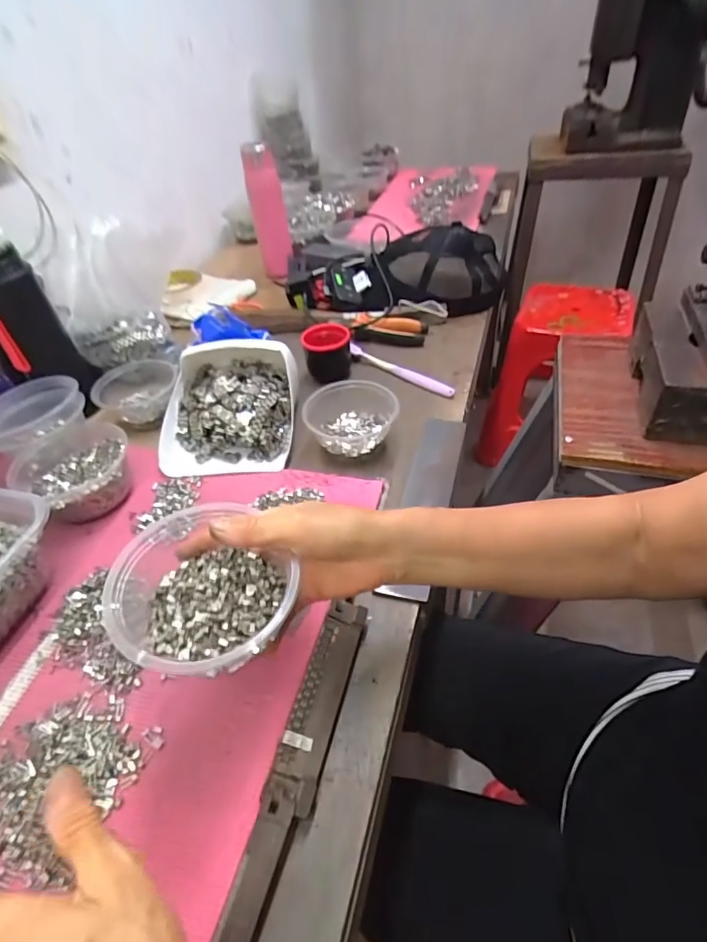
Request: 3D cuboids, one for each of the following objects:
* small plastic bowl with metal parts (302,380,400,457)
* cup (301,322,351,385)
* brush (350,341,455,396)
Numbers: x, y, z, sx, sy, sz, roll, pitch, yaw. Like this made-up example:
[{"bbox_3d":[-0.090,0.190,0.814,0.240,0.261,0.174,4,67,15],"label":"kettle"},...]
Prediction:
[{"bbox_3d":[-0.003,-0.061,0.572,0.109,0.048,0.098,-9,43,-2],"label":"small plastic bowl with metal parts"},{"bbox_3d":[-0.035,-0.160,0.685,0.066,0.074,0.056,-7,43,1],"label":"cup"},{"bbox_3d":[0.060,-0.142,0.675,0.020,0.016,0.184,-37,50,-28],"label":"brush"}]

